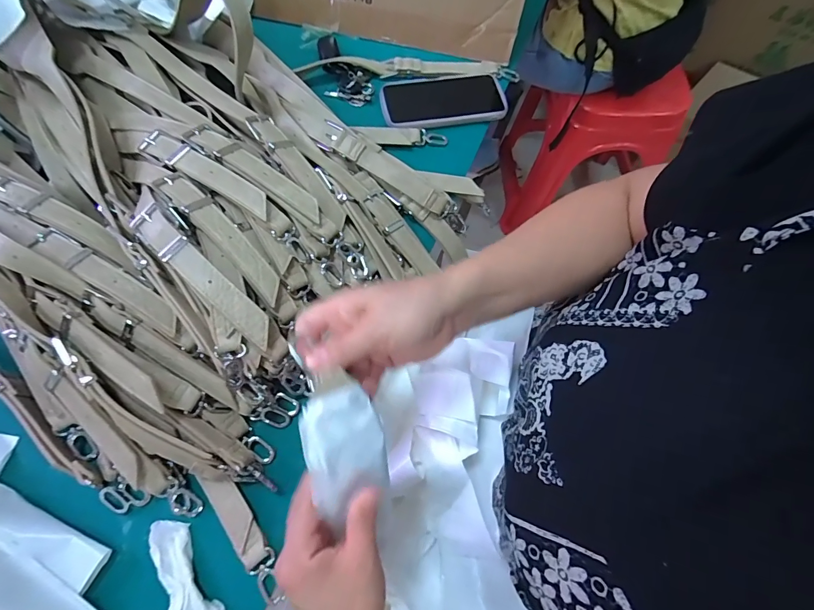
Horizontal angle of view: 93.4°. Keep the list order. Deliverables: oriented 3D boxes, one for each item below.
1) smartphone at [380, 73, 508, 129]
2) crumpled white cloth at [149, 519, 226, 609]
[{"bbox_3d":[0.051,-0.287,0.532,0.169,0.013,0.090,-9,70,-5],"label":"smartphone"},{"bbox_3d":[-0.193,0.231,0.321,0.042,0.018,0.097,-32,74,-13],"label":"crumpled white cloth"}]

